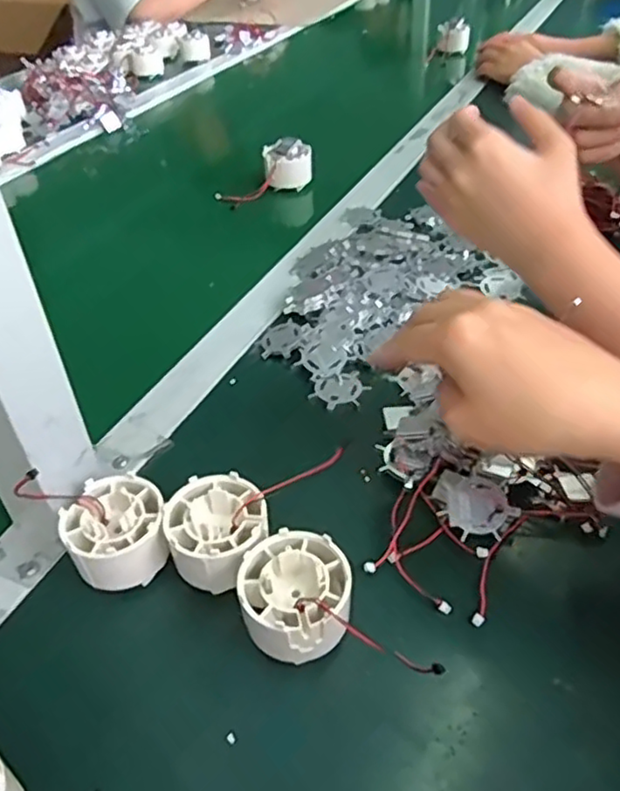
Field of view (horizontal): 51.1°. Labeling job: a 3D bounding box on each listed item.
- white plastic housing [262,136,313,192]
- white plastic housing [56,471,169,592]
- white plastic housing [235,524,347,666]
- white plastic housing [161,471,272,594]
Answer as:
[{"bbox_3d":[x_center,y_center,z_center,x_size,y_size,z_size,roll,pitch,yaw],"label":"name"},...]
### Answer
[{"bbox_3d":[-0.023,-0.253,0.711,0.053,0.045,0.032,-3,41,0],"label":"white plastic housing"},{"bbox_3d":[-0.101,0.075,0.344,0.050,0.039,0.053,-1,41,1],"label":"white plastic housing"},{"bbox_3d":[-0.007,0.098,0.308,0.050,0.035,0.053,-1,41,1],"label":"white plastic housing"},{"bbox_3d":[-0.047,0.077,0.340,0.052,0.042,0.058,-11,42,-10],"label":"white plastic housing"}]

